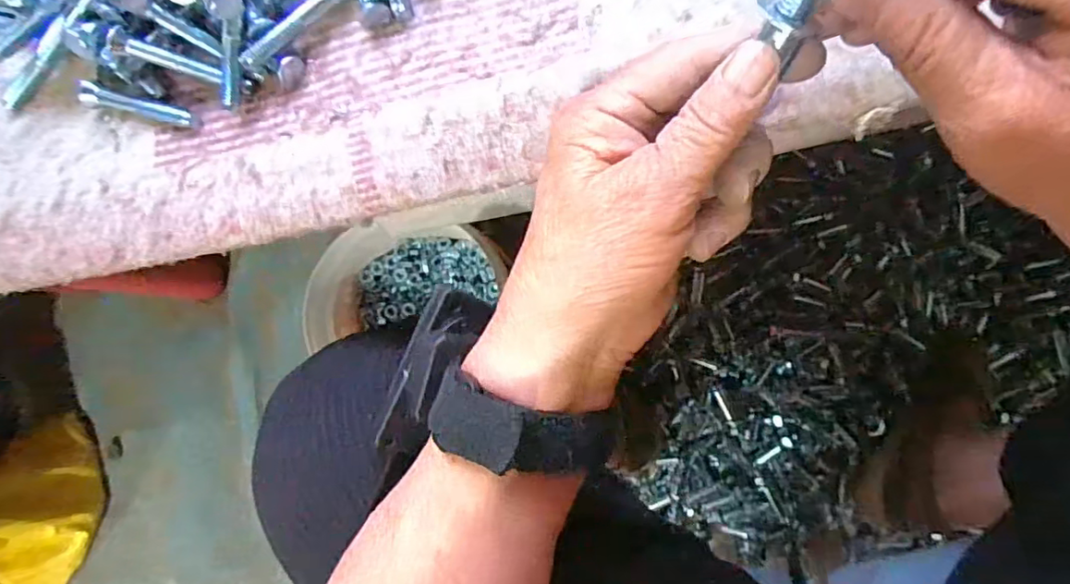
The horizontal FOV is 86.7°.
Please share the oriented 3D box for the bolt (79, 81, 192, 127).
[{"bbox_3d":[-0.184,-0.085,0.260,0.057,0.008,0.010,17,88,8],"label":"bolt"}]

